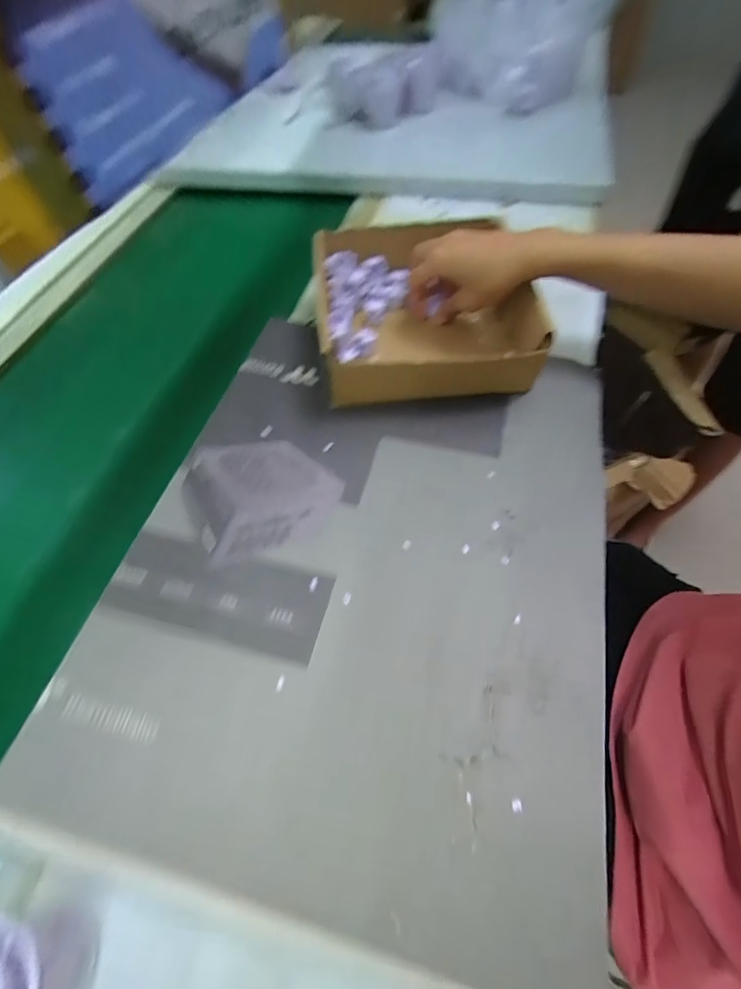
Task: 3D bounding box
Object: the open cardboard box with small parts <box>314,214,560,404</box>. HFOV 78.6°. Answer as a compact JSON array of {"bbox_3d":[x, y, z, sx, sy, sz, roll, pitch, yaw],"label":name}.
[{"bbox_3d":[0.050,-0.188,0.475,0.204,0.077,0.211,-3,58,1],"label":"open cardboard box with small parts"}]

